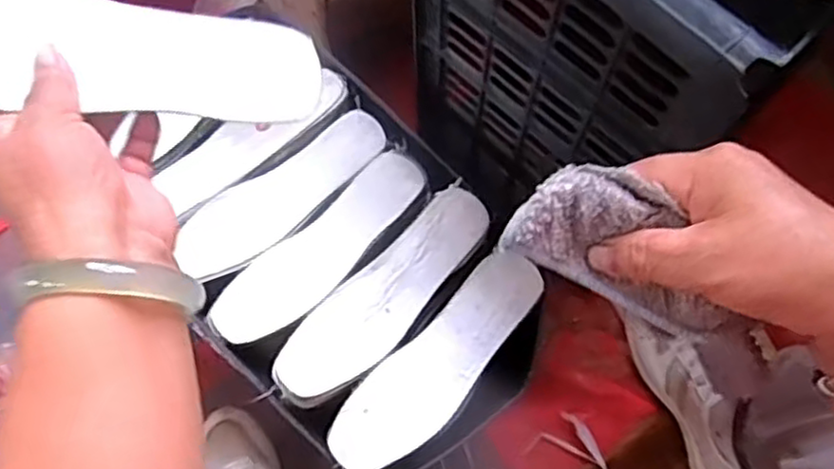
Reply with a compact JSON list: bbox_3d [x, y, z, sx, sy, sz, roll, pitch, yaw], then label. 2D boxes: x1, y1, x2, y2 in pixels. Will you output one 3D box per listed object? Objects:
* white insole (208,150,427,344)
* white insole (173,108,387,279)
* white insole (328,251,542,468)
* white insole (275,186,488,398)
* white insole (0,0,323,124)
[{"bbox_3d":[-0.086,0.012,0.652,0.064,0.015,0.232,43,77,14],"label":"white insole"},{"bbox_3d":[-0.123,-0.040,0.678,0.220,0.021,0.068,-37,74,-11],"label":"white insole"},{"bbox_3d":[0.023,0.109,0.610,0.233,0.015,0.070,-43,75,-13],"label":"white insole"},{"bbox_3d":[-0.025,0.053,0.627,0.071,0.019,0.230,43,77,14],"label":"white insole"},{"bbox_3d":[-0.163,-0.092,0.347,0.227,0.013,0.069,4,69,-23],"label":"white insole"}]

